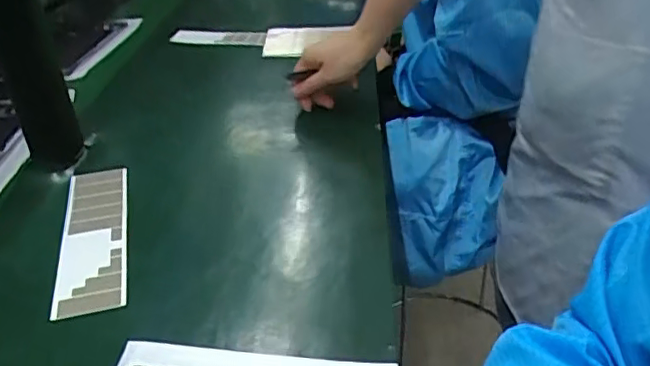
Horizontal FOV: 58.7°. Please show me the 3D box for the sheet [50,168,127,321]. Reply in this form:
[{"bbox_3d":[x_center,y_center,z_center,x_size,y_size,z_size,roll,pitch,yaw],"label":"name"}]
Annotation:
[{"bbox_3d":[-0.221,0.047,0.554,0.060,0.006,0.212,-9,37,-13],"label":"sheet"}]

